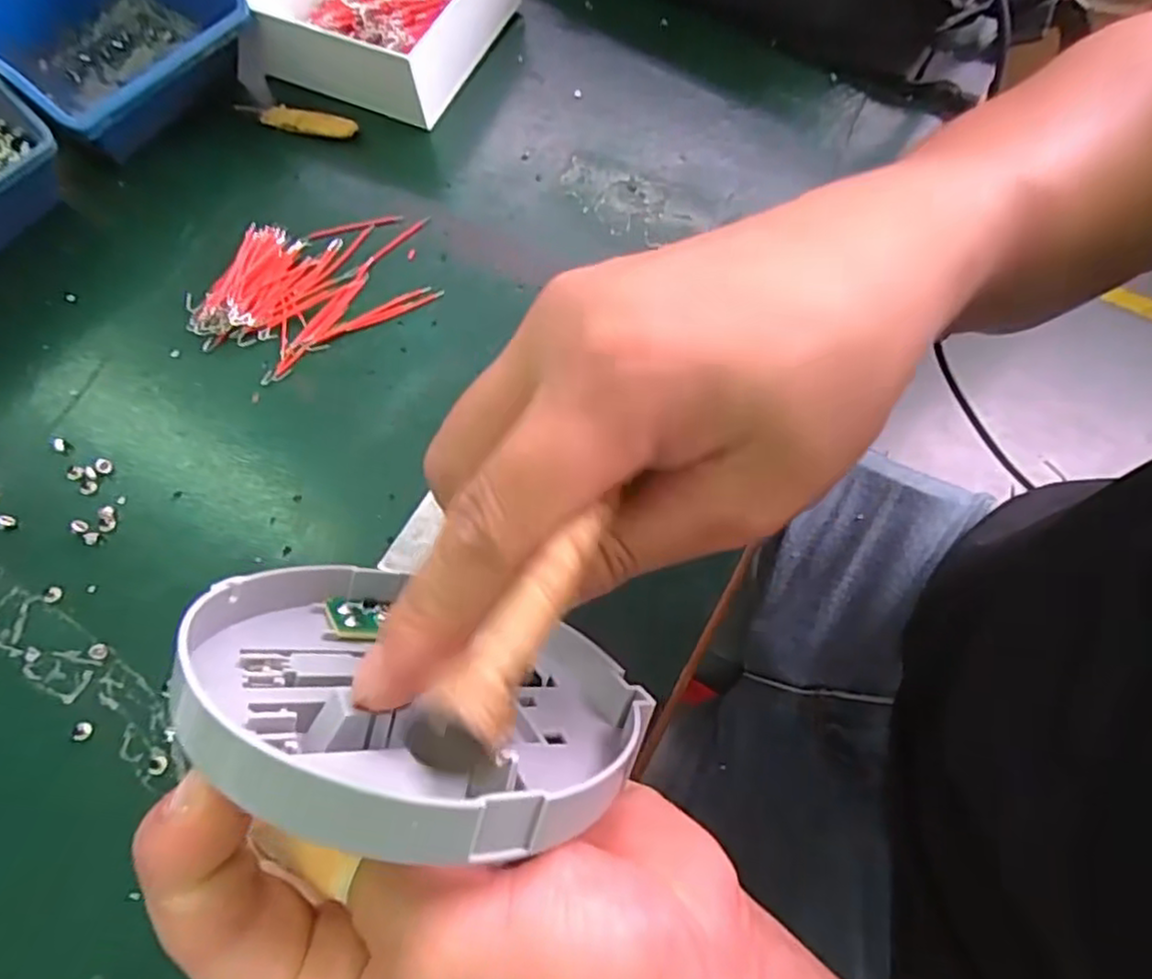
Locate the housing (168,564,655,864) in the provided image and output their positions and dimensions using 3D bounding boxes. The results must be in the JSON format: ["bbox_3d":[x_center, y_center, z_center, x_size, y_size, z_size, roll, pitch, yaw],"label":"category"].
[{"bbox_3d":[-0.037,0.045,0.167,0.102,0.101,0.013,29,106,49],"label":"housing"}]

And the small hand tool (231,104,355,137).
[{"bbox_3d":[-0.147,-0.194,0.358,0.070,0.007,0.013,14,68,6],"label":"small hand tool"}]

